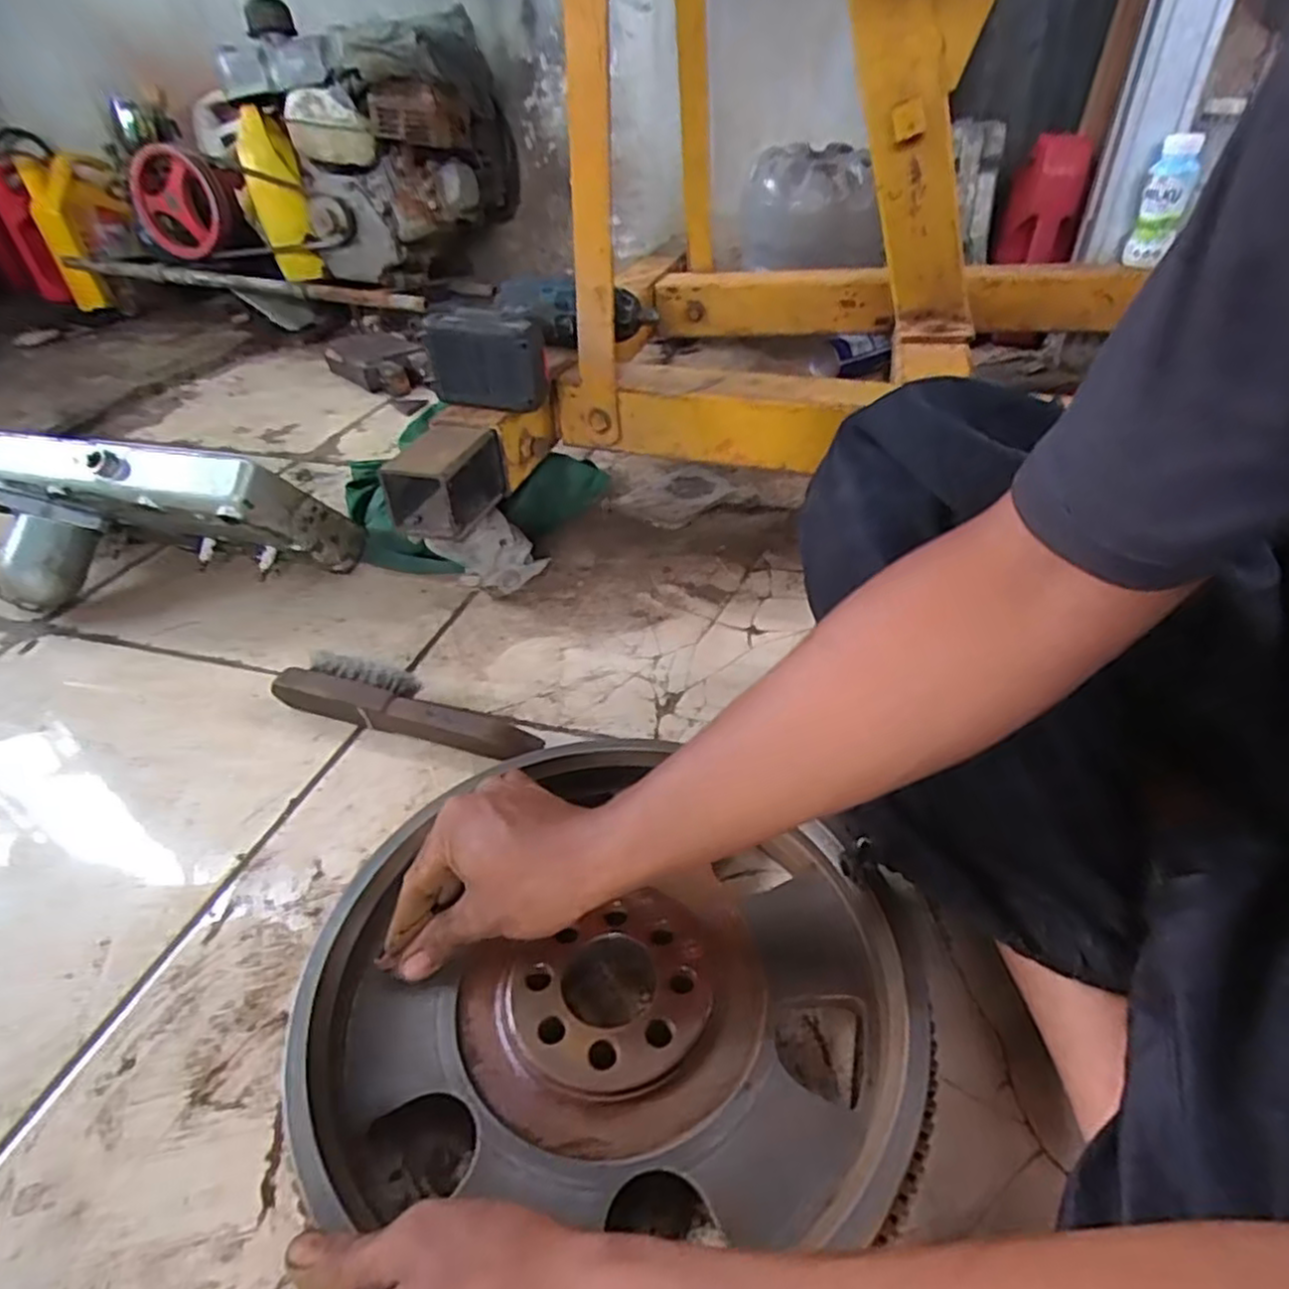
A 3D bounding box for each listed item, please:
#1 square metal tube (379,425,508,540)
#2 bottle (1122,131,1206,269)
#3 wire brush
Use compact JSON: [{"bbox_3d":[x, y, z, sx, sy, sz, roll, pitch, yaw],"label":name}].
[{"bbox_3d":[-0.179,-0.147,0.657,0.068,0.068,0.104,10,40,16],"label":"square metal tube"},{"bbox_3d":[0.665,-0.566,0.941,0.053,0.139,0.061,22,44,29],"label":"bottle"},{"bbox_3d":[-0.188,0.050,0.591,0.225,0.038,0.046,11,40,17],"label":"wire brush"}]

